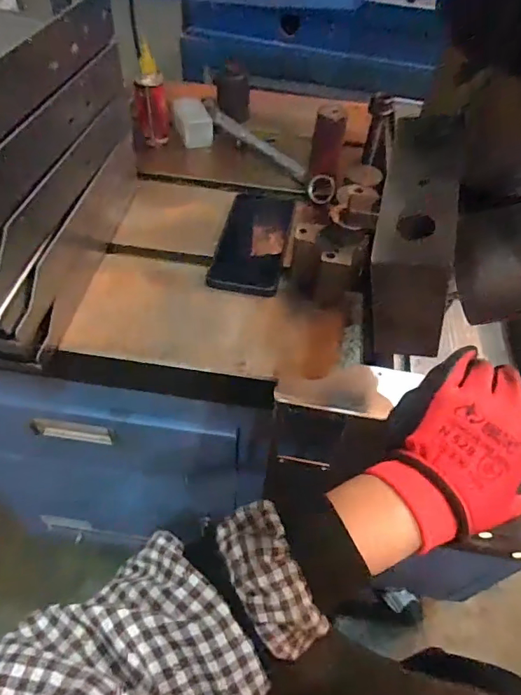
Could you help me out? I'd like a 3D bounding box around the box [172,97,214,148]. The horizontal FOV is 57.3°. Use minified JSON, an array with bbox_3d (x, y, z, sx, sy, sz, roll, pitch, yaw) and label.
[{"bbox_3d":[-0.101,-0.332,0.703,0.049,0.038,0.077,-12,52,-13],"label":"box"}]

